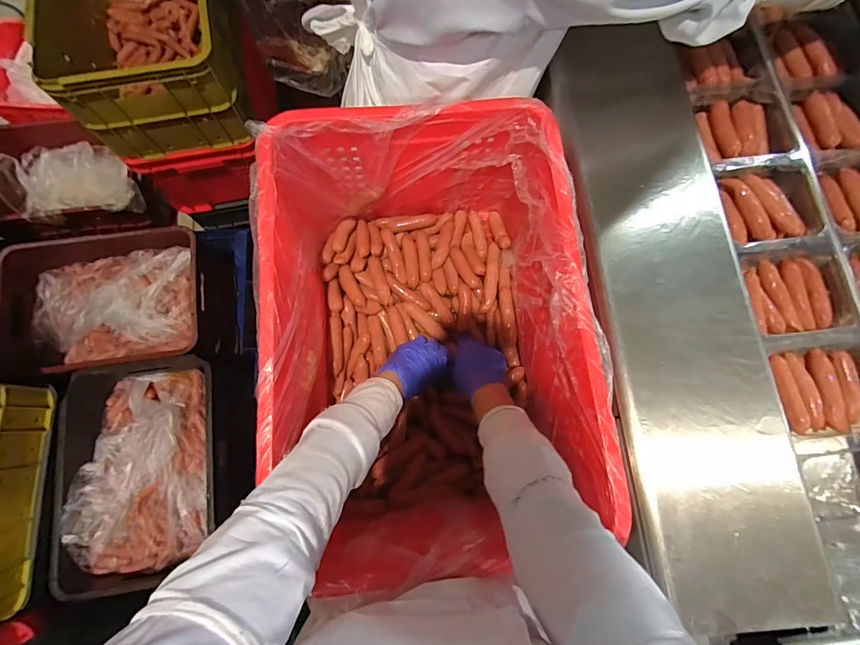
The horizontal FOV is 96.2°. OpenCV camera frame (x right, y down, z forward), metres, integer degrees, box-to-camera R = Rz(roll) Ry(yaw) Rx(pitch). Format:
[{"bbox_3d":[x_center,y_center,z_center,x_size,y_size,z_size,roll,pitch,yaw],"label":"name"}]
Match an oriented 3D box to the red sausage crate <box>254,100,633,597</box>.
[{"bbox_3d":[0.002,0.012,0.525,0.358,0.240,0.497,-7,77,-2],"label":"red sausage crate"}]

